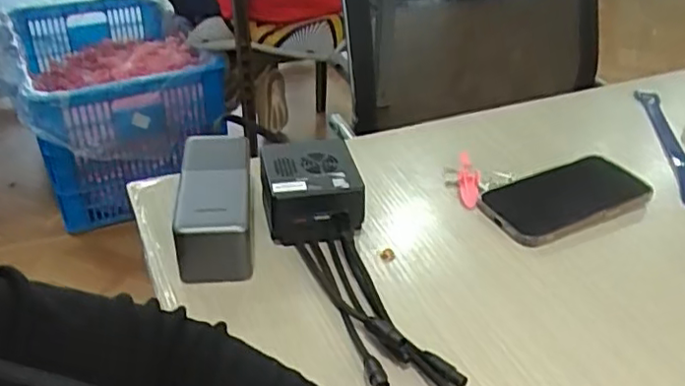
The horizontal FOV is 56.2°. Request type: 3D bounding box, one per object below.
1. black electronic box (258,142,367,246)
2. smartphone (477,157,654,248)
[{"bbox_3d":[-0.026,-0.002,0.520,0.076,0.052,0.086,-4,36,-8],"label":"black electronic box"},{"bbox_3d":[0.188,0.002,0.540,0.144,0.014,0.067,-20,52,-20],"label":"smartphone"}]

